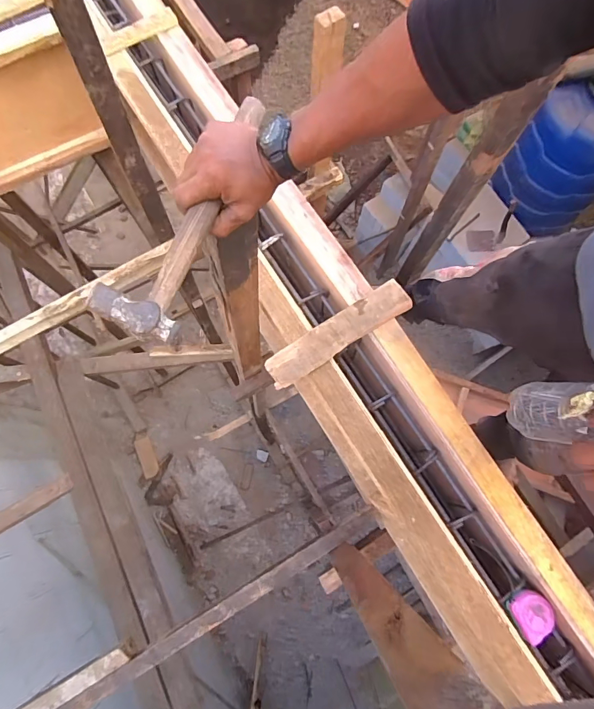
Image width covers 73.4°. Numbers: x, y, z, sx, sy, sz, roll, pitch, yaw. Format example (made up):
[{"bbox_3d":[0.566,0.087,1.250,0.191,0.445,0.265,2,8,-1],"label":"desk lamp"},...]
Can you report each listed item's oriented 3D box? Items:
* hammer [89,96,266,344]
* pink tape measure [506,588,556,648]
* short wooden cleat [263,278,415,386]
[{"bbox_3d":[-0.110,-0.164,0.433,0.077,0.026,0.314,21,73,4],"label":"hammer"},{"bbox_3d":[0.466,0.515,0.793,0.079,0.035,0.079,-22,59,-9],"label":"pink tape measure"},{"bbox_3d":[0.093,-0.049,0.881,0.349,0.020,0.079,-32,78,-9],"label":"short wooden cleat"}]

